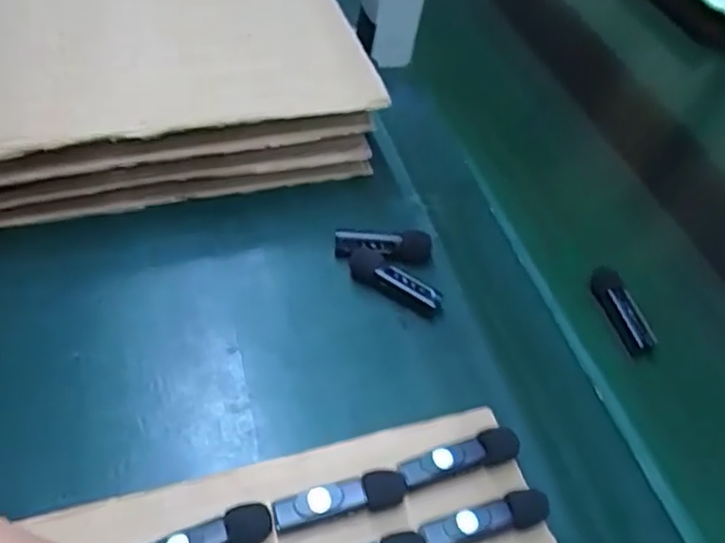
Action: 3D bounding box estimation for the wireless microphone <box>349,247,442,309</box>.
[{"bbox_3d":[0.022,0.006,0.408,0.064,0.019,0.018,26,52,16],"label":"wireless microphone"}]

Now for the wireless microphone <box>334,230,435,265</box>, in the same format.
[{"bbox_3d":[0.014,-0.017,0.423,0.065,0.020,0.019,0,50,-6],"label":"wireless microphone"}]

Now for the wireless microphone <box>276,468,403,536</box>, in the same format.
[{"bbox_3d":[-0.010,0.113,0.308,0.065,0.013,0.017,-10,52,-14],"label":"wireless microphone"}]

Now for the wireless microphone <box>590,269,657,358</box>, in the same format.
[{"bbox_3d":[0.172,0.026,0.422,0.015,0.023,0.065,-9,52,-14],"label":"wireless microphone"}]

